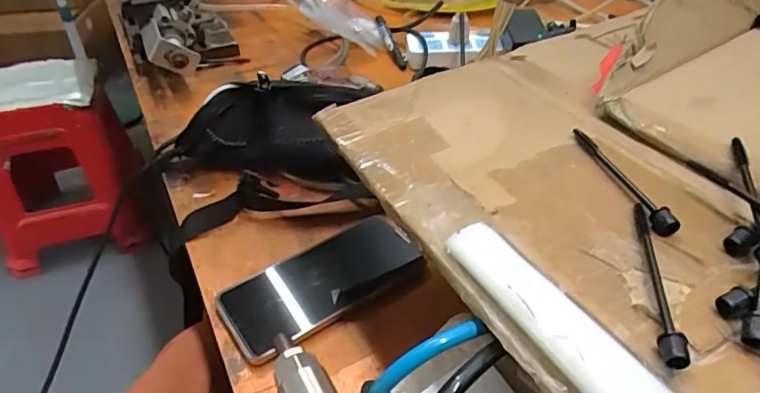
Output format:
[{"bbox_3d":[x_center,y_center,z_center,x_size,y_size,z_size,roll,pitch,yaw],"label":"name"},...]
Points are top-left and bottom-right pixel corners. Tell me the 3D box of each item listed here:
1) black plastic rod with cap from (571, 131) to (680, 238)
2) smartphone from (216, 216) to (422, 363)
[{"bbox_3d":[0.140,-0.013,0.296,0.011,0.010,0.101,-6,39,-7],"label":"black plastic rod with cap"},{"bbox_3d":[-0.045,0.068,0.422,0.166,0.012,0.073,-23,44,-26],"label":"smartphone"}]

